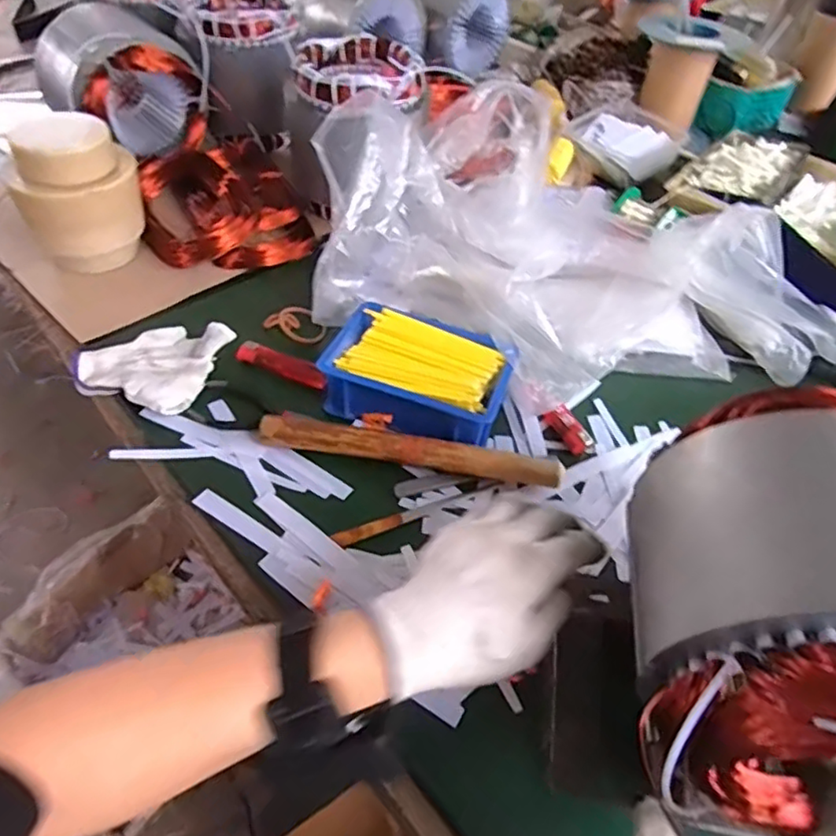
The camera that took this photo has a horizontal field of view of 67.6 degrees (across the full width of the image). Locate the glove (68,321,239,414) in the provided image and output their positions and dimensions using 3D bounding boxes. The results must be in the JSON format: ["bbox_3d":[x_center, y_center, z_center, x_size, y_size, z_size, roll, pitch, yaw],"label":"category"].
[{"bbox_3d":[-0.225,-0.043,0.531,0.113,0.046,0.088,14,49,8],"label":"glove"}]

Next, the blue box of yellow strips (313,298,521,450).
[{"bbox_3d":[0.001,-0.034,0.522,0.144,0.054,0.104,16,49,9],"label":"blue box of yellow strips"}]

